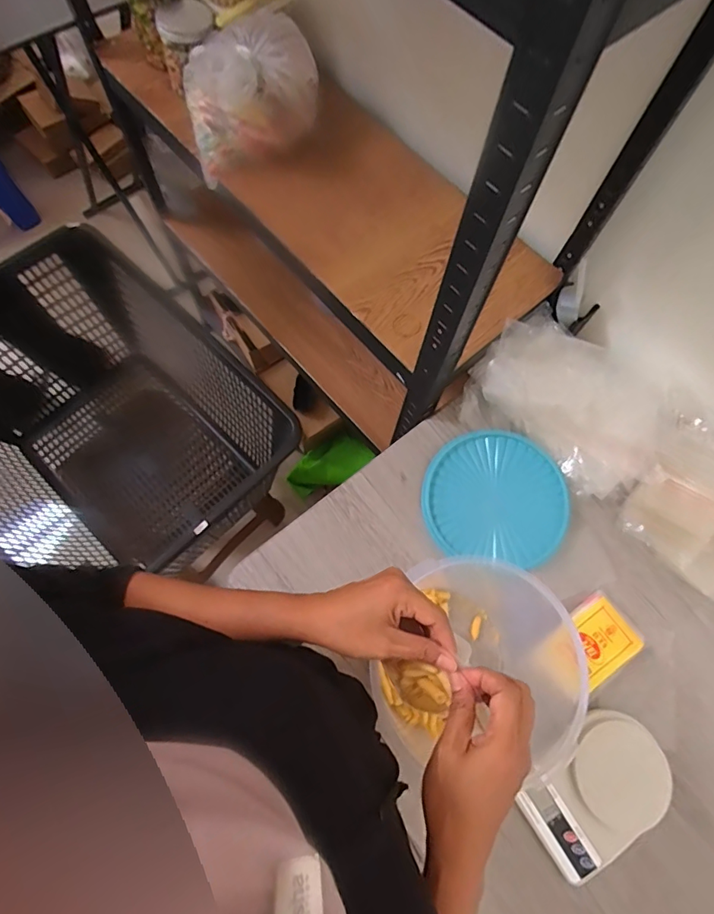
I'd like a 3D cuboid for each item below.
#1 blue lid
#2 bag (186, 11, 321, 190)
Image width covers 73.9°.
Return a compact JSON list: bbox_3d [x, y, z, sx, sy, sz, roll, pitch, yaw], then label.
[{"bbox_3d":[0.206,0.055,0.694,0.204,0.016,0.191,12,71,1],"label":"blue lid"},{"bbox_3d":[-0.168,-0.575,0.761,0.235,0.135,0.135,-33,75,-13],"label":"bag"}]

